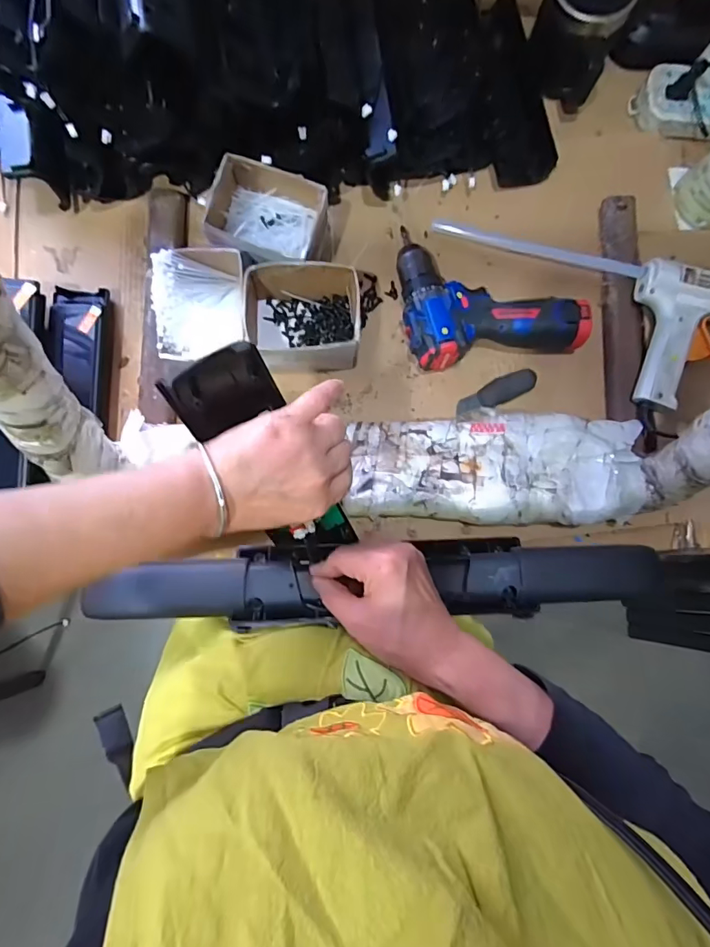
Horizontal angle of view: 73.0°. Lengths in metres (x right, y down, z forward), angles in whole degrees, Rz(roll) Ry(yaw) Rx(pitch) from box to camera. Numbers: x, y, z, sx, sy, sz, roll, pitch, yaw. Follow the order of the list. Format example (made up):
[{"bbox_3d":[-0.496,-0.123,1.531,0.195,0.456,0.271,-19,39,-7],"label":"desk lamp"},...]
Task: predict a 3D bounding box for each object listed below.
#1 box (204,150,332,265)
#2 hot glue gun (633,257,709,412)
[{"bbox_3d":[-0.093,-0.274,0.539,0.124,0.080,0.094,15,84,0],"label":"box"},{"bbox_3d":[0.402,-0.148,0.550,0.171,0.035,0.163,9,84,-1],"label":"hot glue gun"}]

